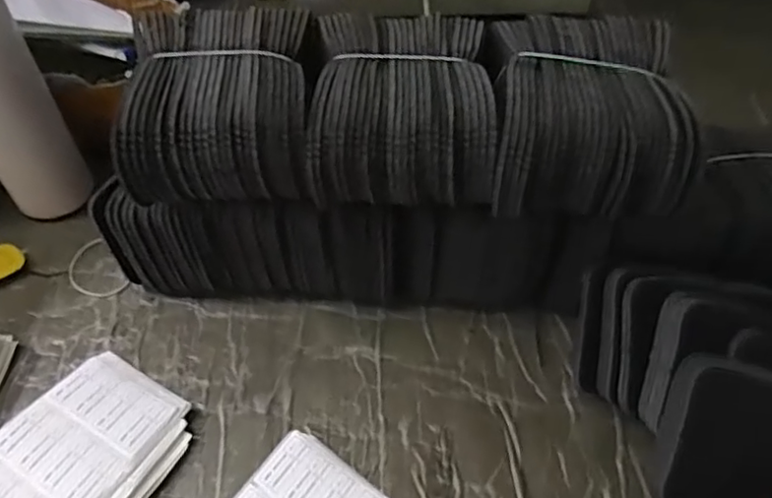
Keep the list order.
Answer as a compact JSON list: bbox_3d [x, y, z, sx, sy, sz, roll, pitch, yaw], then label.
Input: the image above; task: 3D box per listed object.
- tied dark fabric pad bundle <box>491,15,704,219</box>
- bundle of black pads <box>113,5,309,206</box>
[{"bbox_3d":[0.129,-0.088,0.400,0.114,0.055,0.131,5,54,1],"label":"tied dark fabric pad bundle"},{"bbox_3d":[-0.104,-0.098,0.408,0.117,0.055,0.129,-1,54,-3],"label":"bundle of black pads"}]

